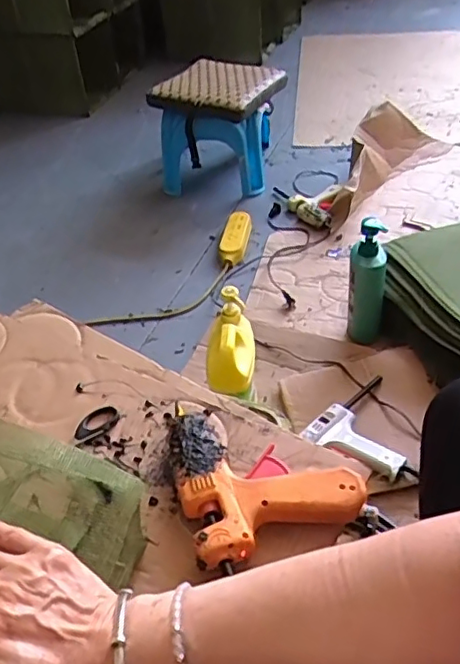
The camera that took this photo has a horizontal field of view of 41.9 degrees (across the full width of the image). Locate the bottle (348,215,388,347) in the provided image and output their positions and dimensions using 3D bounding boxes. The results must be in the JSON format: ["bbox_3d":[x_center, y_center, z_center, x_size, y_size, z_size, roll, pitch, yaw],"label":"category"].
[{"bbox_3d":[0.255,-0.085,1.120,0.067,0.251,0.080,5,44,10],"label":"bottle"}]

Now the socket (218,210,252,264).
[{"bbox_3d":[0.012,-0.231,1.458,0.068,0.048,0.166,4,44,9],"label":"socket"}]

